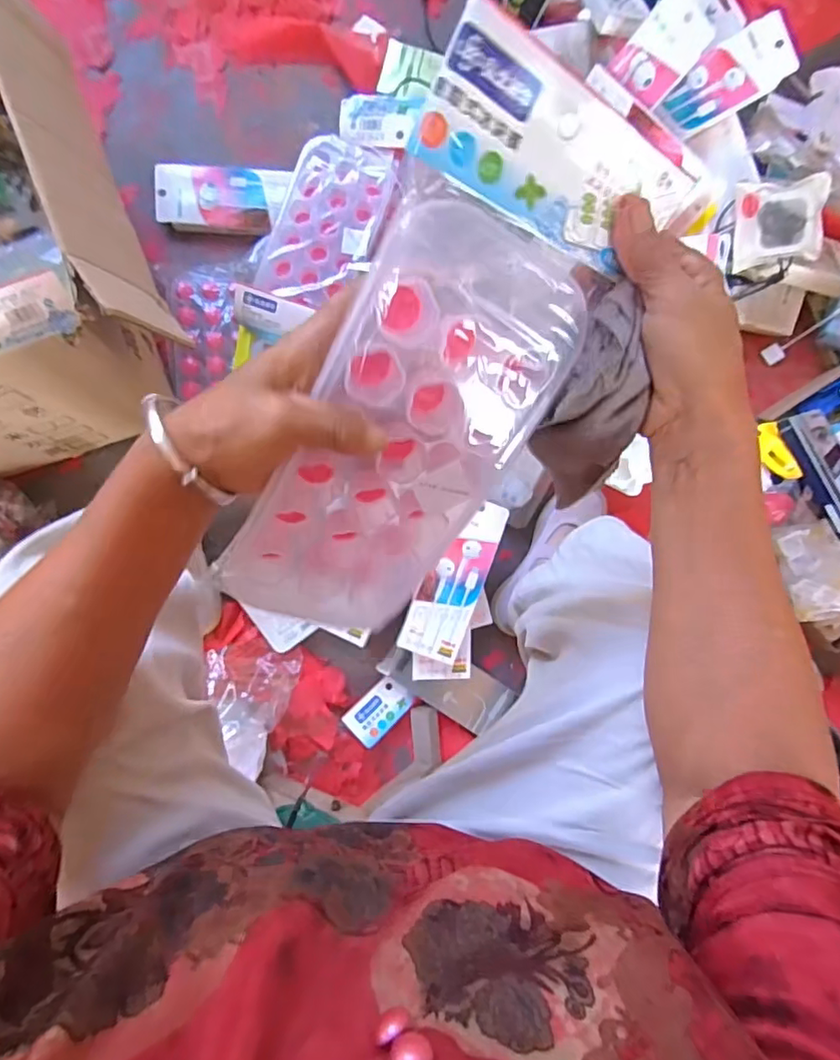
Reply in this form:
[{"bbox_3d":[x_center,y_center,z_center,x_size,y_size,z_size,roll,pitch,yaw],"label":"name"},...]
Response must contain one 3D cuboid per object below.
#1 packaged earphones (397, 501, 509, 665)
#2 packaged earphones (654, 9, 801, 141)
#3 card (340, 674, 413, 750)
[{"bbox_3d":[0.045,0.063,0.708,0.076,0.014,0.207,21,88,-4],"label":"packaged earphones"},{"bbox_3d":[0.369,-0.548,0.676,0.151,0.020,0.080,-21,91,21],"label":"packaged earphones"},{"bbox_3d":[-0.058,0.243,0.753,0.054,0.005,0.086,42,67,11],"label":"card"}]

